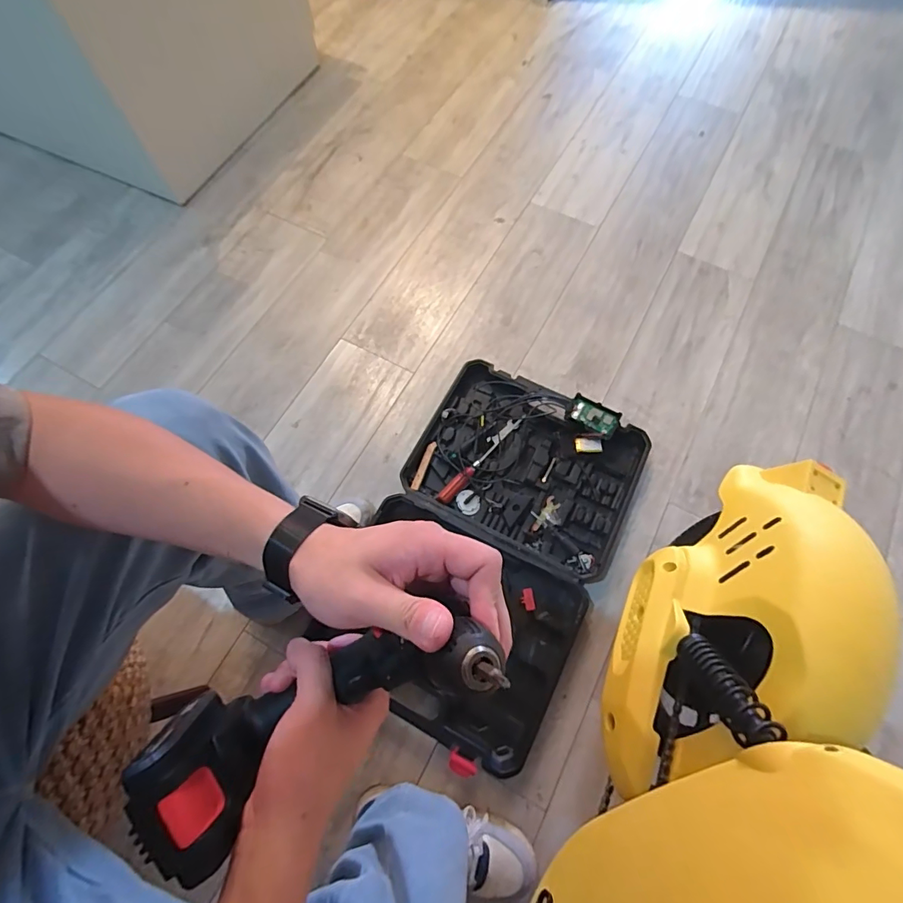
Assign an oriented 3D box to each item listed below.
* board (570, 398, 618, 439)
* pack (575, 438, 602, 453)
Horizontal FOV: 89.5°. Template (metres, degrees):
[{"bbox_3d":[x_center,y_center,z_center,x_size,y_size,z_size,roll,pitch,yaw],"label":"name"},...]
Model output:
[{"bbox_3d":[0.284,-0.067,0.913,0.092,0.010,0.050,23,71,9],"label":"board"},{"bbox_3d":[0.275,-0.012,0.912,0.053,0.013,0.026,3,69,2],"label":"pack"}]

